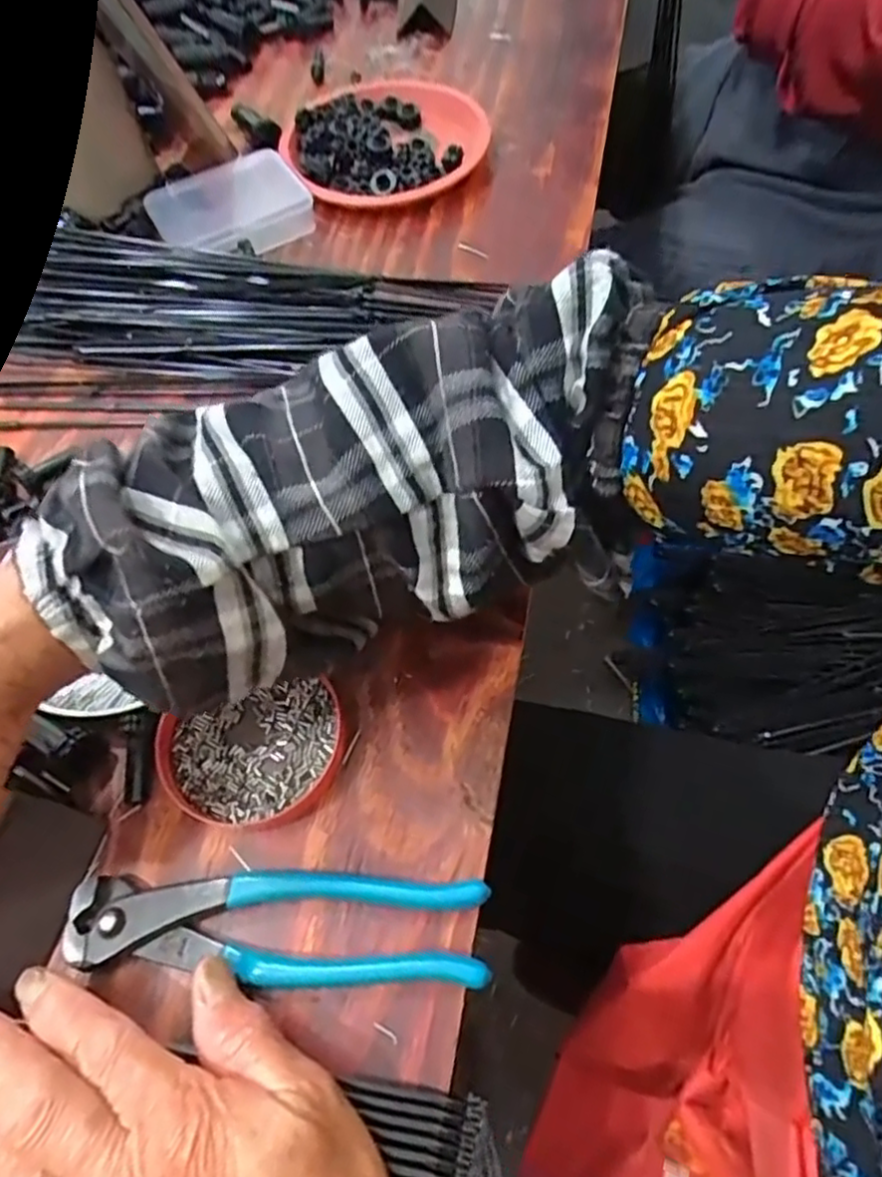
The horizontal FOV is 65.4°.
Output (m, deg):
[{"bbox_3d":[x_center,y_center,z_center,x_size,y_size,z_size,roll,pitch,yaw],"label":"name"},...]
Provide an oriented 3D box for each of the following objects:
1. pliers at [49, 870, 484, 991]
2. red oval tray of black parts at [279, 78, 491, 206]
[{"bbox_3d":[-0.065,0.133,0.271,0.162,0.014,0.039,0,63,3],"label":"pliers"},{"bbox_3d":[-0.045,-0.338,0.520,0.147,0.026,0.153,15,65,11],"label":"red oval tray of black parts"}]

